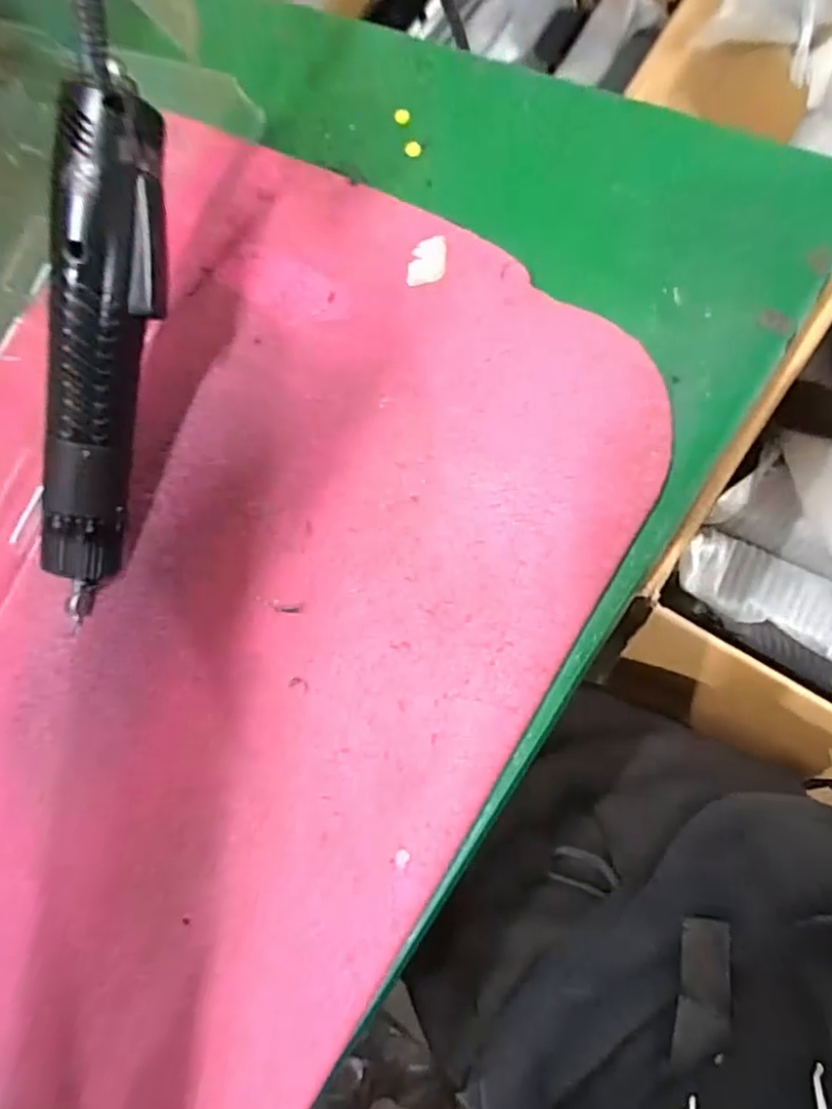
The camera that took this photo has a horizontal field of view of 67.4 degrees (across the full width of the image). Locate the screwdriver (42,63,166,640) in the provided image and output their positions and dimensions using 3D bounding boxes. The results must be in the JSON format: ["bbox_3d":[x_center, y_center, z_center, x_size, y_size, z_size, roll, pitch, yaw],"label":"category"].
[{"bbox_3d":[-0.132,-0.072,0.262,0.035,0.030,0.215,17,108,9],"label":"screwdriver"}]

